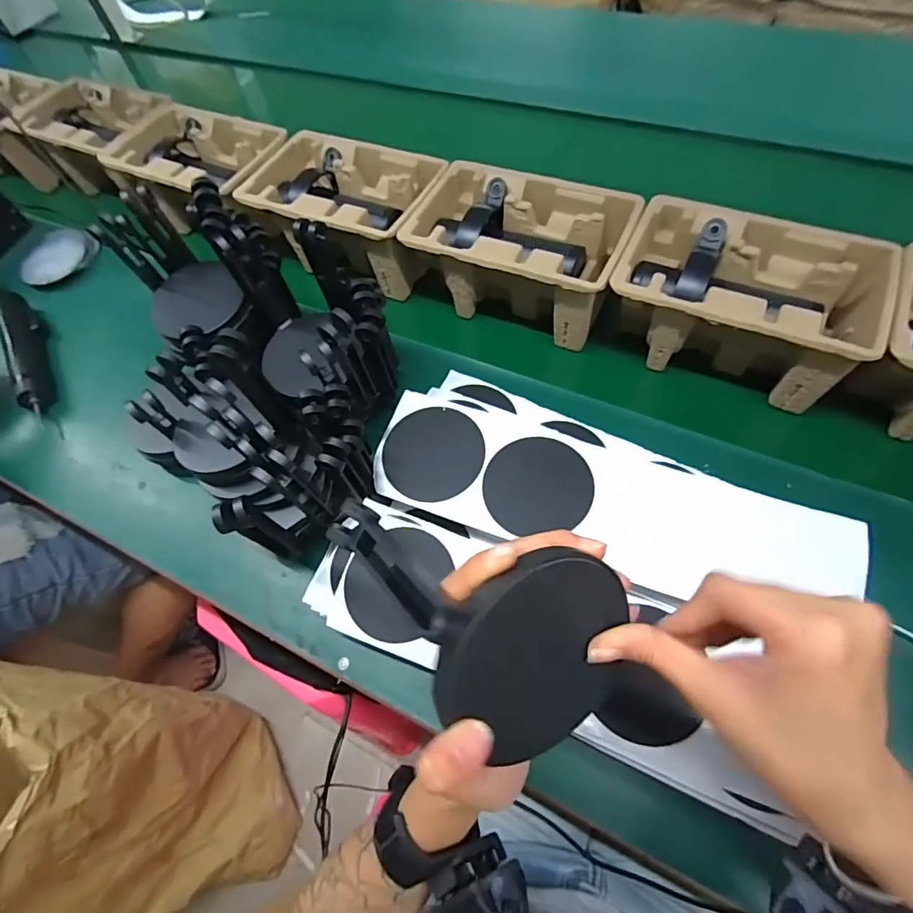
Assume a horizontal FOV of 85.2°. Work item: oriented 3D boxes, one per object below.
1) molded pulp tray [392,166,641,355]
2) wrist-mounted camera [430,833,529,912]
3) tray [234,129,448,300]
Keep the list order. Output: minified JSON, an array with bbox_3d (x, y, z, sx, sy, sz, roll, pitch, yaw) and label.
[{"bbox_3d":[0.070,-0.228,0.563,0.223,0.101,0.143,22,64,15],"label":"molded pulp tray"},{"bbox_3d":[0.012,0.241,0.276,0.052,0.032,0.038,-12,60,-3],"label":"wrist-mounted camera"},{"bbox_3d":[-0.137,-0.307,0.632,0.232,0.099,0.149,21,64,15],"label":"tray"}]

